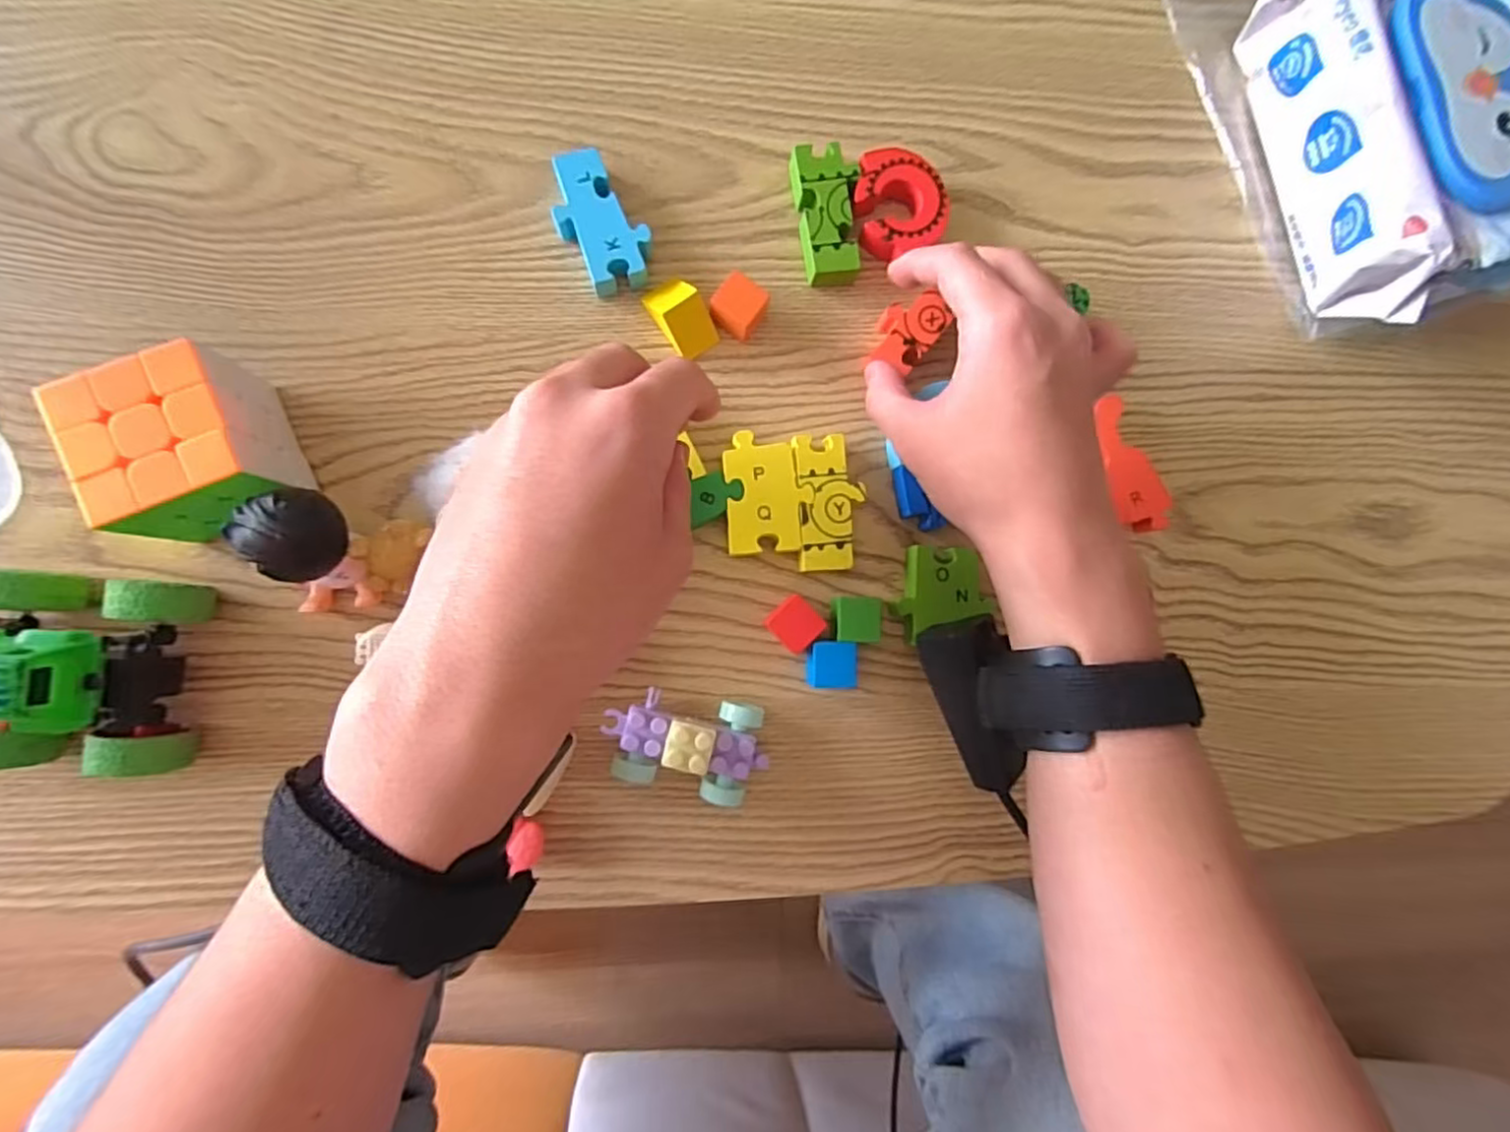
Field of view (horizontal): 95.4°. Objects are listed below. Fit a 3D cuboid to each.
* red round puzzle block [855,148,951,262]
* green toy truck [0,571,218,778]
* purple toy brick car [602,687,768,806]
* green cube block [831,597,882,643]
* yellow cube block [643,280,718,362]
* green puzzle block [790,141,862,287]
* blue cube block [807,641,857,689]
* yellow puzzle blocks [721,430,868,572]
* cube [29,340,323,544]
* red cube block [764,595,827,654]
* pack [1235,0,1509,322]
[{"bbox_3d":[0.070,-0.176,0.337,0.043,0.016,0.050,-11,88,-7],"label":"red round puzzle block"},{"bbox_3d":[-0.274,0.041,0.258,0.087,0.073,0.074,5,86,-6],"label":"green toy truck"},{"bbox_3d":[-0.031,0.080,0.304,0.069,0.034,0.043,11,85,-5],"label":"purple toy brick car"},{"bbox_3d":[0.046,0.025,0.322,0.022,0.019,0.020,1,86,-6],"label":"green cube block"},{"bbox_3d":[-0.035,-0.118,0.323,0.022,0.017,0.036,-33,90,-7],"label":"yellow cube block"},{"bbox_3d":[0.035,-0.169,0.333,0.030,0.016,0.065,-6,87,-6],"label":"green puzzle block"},{"bbox_3d":[0.034,0.046,0.320,0.022,0.021,0.021,1,86,-6],"label":"blue cube block"},{"bbox_3d":[0.016,-0.029,0.324,0.061,0.016,0.061,1,86,-6],"label":"yellow puzzle blocks"},{"bbox_3d":[-0.224,-0.045,0.277,0.054,0.061,0.061,-21,89,-7],"label":"cube"},{"bbox_3d":[0.018,0.027,0.318,0.020,0.020,0.022,-44,92,-7],"label":"red cube block"},{"bbox_3d":[0.326,-0.211,0.341,0.111,0.070,0.173,-13,88,-7],"label":"pack"}]

